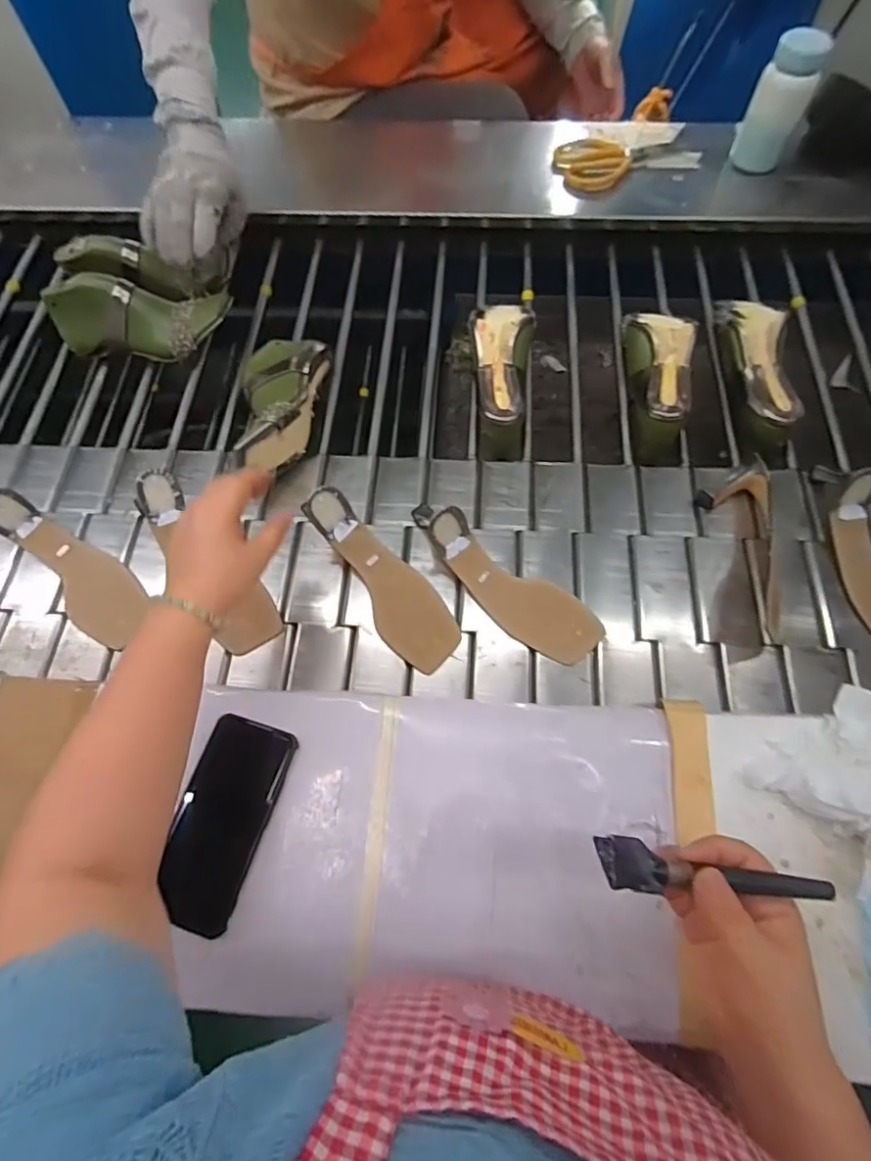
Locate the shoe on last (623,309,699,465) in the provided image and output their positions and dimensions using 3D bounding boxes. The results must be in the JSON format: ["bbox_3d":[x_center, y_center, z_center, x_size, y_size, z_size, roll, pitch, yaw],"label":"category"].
[{"bbox_3d":[0.277,-0.241,0.674,0.068,0.068,0.192,0,80,0],"label":"shoe on last"}]

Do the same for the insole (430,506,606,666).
[{"bbox_3d":[0.081,0.007,0.598,0.218,0.053,0.074,38,71,1],"label":"insole"}]

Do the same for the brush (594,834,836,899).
[{"bbox_3d":[0.171,0.183,0.344,0.137,0.018,0.029,7,66,3],"label":"brush"}]

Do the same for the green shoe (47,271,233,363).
[{"bbox_3d":[-0.384,-0.336,0.729,0.234,0.097,0.072,-4,66,-2],"label":"green shoe"}]

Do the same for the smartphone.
[{"bbox_3d":[-0.183,0.204,0.478,0.076,0.014,0.163,15,67,7],"label":"smartphone"}]

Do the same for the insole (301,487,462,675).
[{"bbox_3d":[-0.056,-0.003,0.598,0.076,0.044,0.220,-37,88,-15],"label":"insole"}]

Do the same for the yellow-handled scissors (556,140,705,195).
[{"bbox_3d":[0.277,-0.642,0.838,0.208,0.019,0.125,-19,67,-8],"label":"yellow-handled scissors"}]

